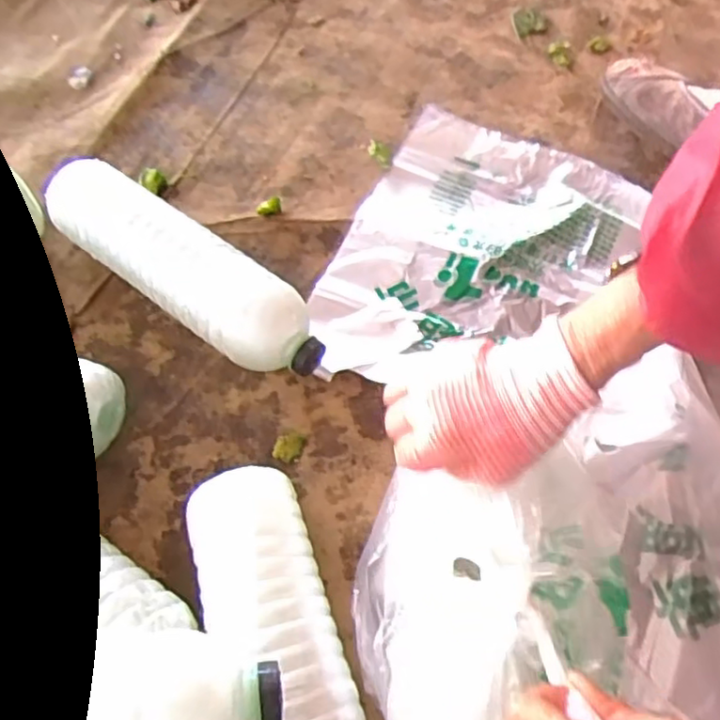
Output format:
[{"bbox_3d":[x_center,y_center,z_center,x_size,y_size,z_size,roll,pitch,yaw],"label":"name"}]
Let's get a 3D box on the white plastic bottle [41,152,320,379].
[{"bbox_3d":[-0.146,-0.075,0.523,0.285,0.067,0.079,33,67,18],"label":"white plastic bottle"}]

